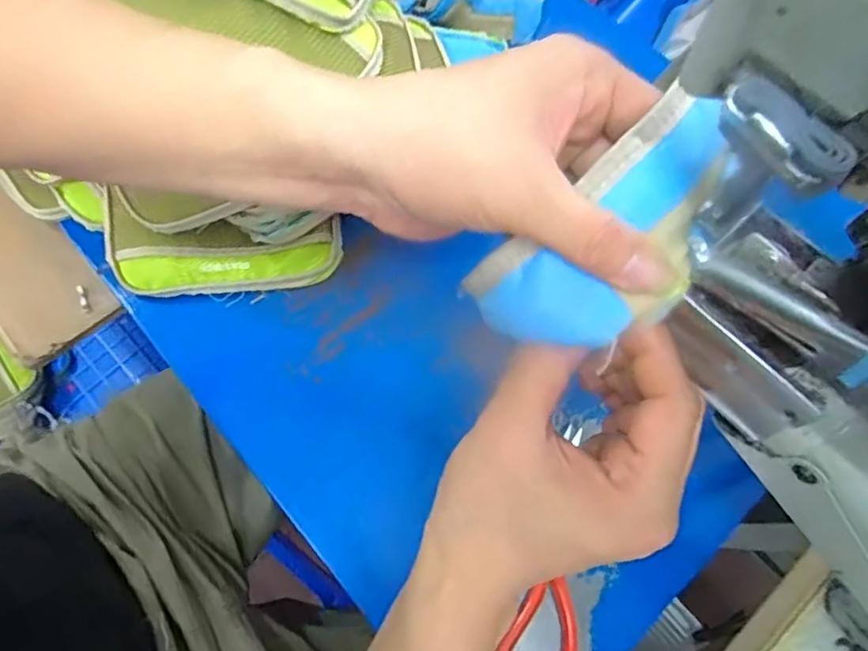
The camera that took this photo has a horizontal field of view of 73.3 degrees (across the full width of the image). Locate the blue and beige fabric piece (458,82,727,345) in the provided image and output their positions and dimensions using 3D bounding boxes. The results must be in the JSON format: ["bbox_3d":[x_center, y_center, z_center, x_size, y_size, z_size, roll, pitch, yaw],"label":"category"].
[{"bbox_3d":[0.069,-0.032,0.218,0.109,0.014,0.059,-47,74,11],"label":"blue and beige fabric piece"}]

